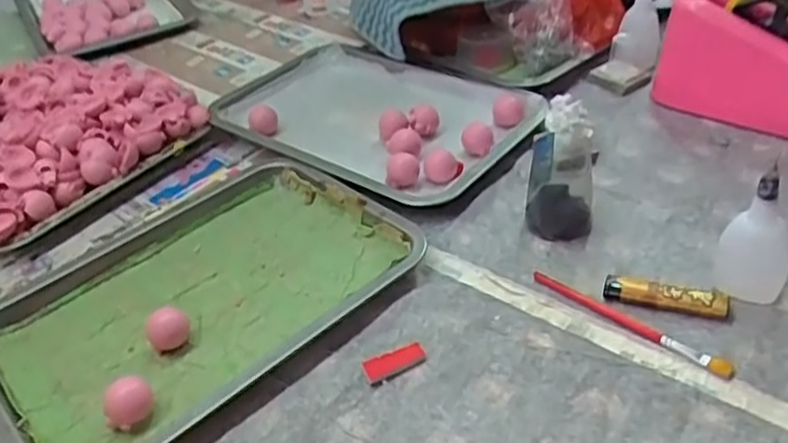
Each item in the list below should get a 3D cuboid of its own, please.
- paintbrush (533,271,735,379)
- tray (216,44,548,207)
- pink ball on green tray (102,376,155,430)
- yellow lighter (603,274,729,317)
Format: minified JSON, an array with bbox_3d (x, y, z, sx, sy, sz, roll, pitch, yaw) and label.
[{"bbox_3d":[0.156,0.065,0.465,0.141,0.006,0.015,28,50,37],"label":"paintbrush"},{"bbox_3d":[-0.023,-0.109,0.697,0.313,0.030,0.205,25,48,35],"label":"tray"},{"bbox_3d":[-0.166,0.114,0.438,0.029,0.025,0.023,-26,41,-22],"label":"pink ball on green tray"},{"bbox_3d":[0.183,0.050,0.471,0.077,0.015,0.016,9,40,20],"label":"yellow lighter"}]

